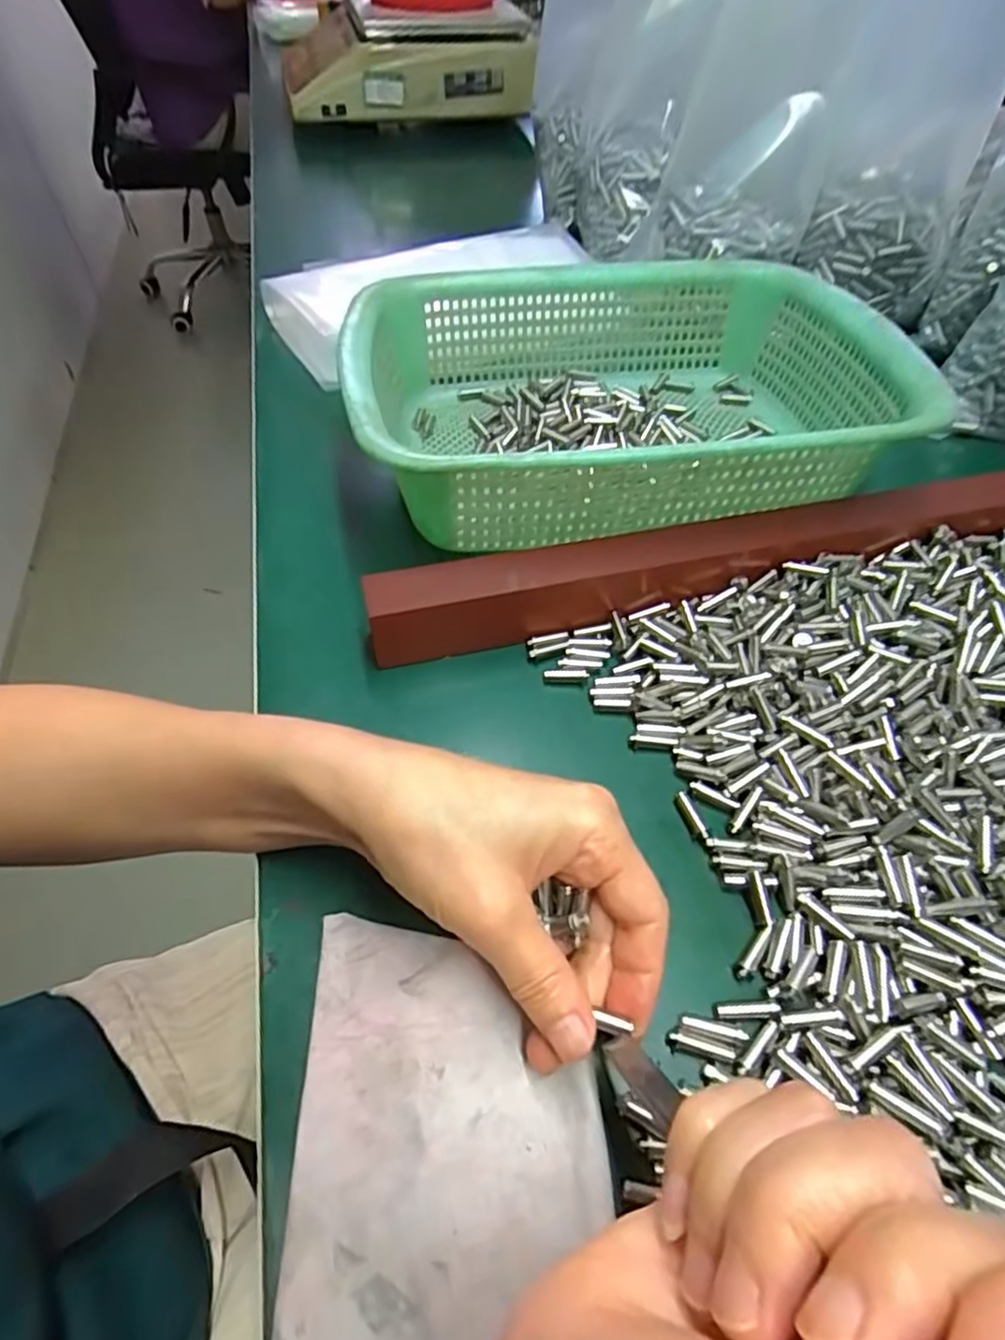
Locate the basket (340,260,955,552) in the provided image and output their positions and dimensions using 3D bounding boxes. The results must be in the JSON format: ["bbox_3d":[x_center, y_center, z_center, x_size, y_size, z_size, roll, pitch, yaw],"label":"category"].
[{"bbox_3d":[0.064,-0.162,0.378,0.285,0.076,0.224,-10,53,-7],"label":"basket"}]

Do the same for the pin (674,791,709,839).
[{"bbox_3d":[0.076,0.059,0.262,0.005,0.005,0.021,-13,54,-9],"label":"pin"}]

